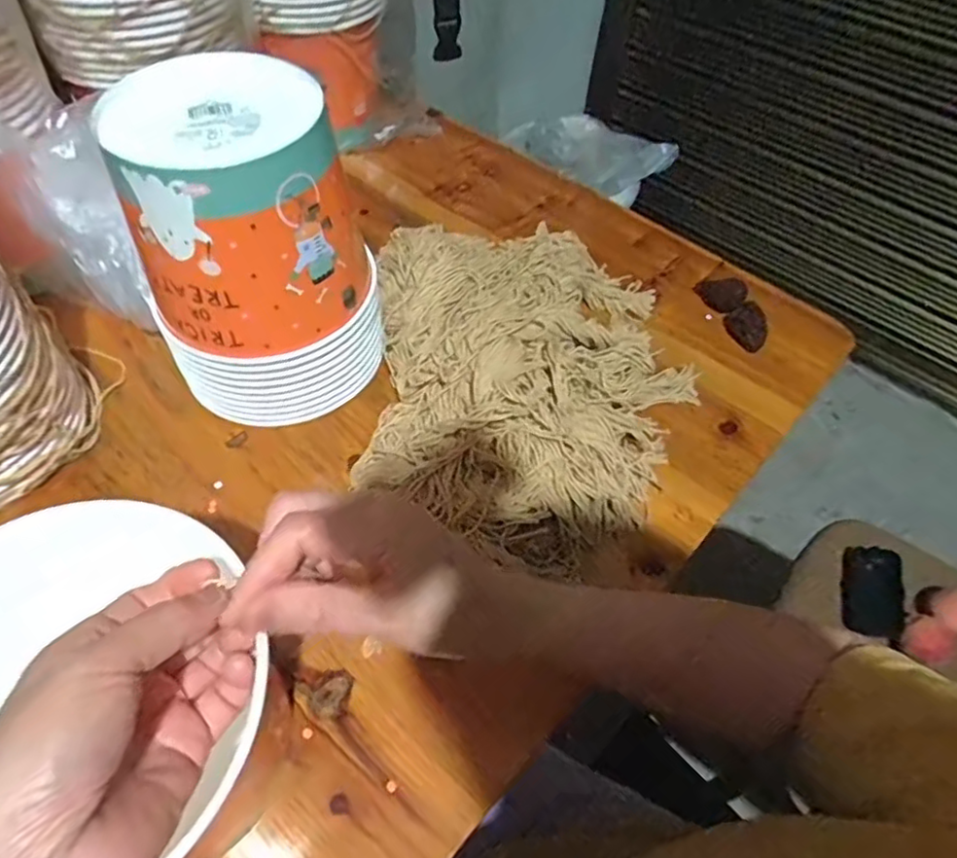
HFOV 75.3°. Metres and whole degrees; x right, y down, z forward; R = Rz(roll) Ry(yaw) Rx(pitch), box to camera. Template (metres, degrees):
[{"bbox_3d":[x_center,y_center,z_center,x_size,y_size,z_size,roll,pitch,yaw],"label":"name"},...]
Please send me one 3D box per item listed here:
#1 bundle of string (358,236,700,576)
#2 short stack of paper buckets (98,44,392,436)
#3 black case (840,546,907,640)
[{"bbox_3d":[0.044,-0.052,0.488,0.259,0.072,0.335,2,56,-4],"label":"bundle of string"},{"bbox_3d":[-0.157,-0.124,0.446,0.153,0.204,0.142,-19,58,-16],"label":"short stack of paper buckets"},{"bbox_3d":[0.455,0.187,0.719,0.061,0.026,0.101,-1,56,24],"label":"black case"}]

